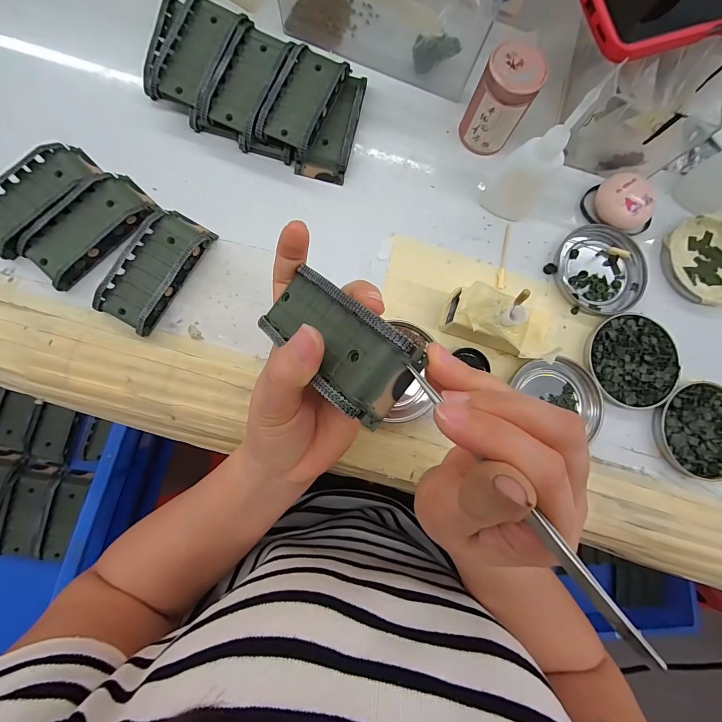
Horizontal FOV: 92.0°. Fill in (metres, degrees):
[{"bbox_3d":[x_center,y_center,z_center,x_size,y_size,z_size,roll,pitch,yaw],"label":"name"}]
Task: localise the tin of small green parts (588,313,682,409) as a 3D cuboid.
[{"bbox_3d":[0.228,0.000,0.292,0.075,0.009,0.075,0,83,-4],"label":"tin of small green parts"}]

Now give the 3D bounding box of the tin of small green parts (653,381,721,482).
[{"bbox_3d":[0.285,0.058,0.288,0.075,0.012,0.077,0,83,-4],"label":"tin of small green parts"}]

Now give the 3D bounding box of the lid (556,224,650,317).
[{"bbox_3d":[0.209,-0.080,0.303,0.078,0.008,0.075,0,83,-4],"label":"lid"}]

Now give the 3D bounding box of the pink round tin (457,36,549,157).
[{"bbox_3d":[0.112,-0.208,0.284,0.044,0.067,0.037,32,82,1],"label":"pink round tin"}]

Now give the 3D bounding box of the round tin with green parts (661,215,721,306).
[{"bbox_3d":[0.309,-0.089,0.313,0.069,0.014,0.079,-24,85,-6],"label":"round tin with green parts"}]

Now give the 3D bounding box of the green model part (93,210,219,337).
[{"bbox_3d":[-0.160,-0.073,0.271,0.045,0.019,0.096,31,82,1],"label":"green model part"}]

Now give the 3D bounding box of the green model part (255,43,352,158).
[{"bbox_3d":[-0.047,-0.213,0.291,0.046,0.032,0.090,25,82,0],"label":"green model part"}]

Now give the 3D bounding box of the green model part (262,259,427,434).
[{"bbox_3d":[-0.016,-0.012,0.173,0.042,0.025,0.092,-43,57,-8],"label":"green model part"}]

